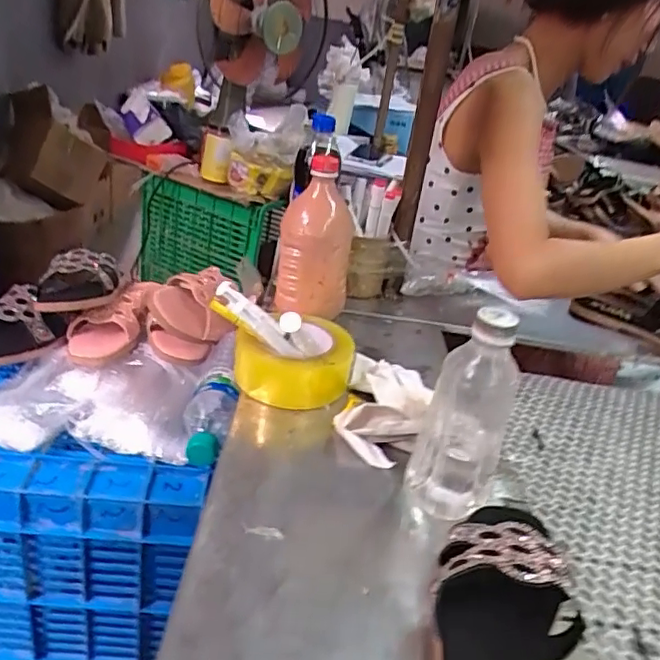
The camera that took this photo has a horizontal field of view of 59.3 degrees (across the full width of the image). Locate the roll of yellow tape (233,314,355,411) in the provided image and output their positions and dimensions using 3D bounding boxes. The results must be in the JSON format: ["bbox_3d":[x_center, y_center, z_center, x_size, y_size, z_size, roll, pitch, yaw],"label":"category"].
[{"bbox_3d":[-0.036,0.029,0.622,0.119,0.063,0.119,6,27,-3],"label":"roll of yellow tape"}]

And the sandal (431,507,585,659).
[{"bbox_3d":[0.096,0.189,0.339,0.085,0.063,0.193,18,29,19],"label":"sandal"}]

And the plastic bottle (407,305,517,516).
[{"bbox_3d":[0.104,0.067,0.449,0.064,0.179,0.049,17,29,17],"label":"plastic bottle"}]

